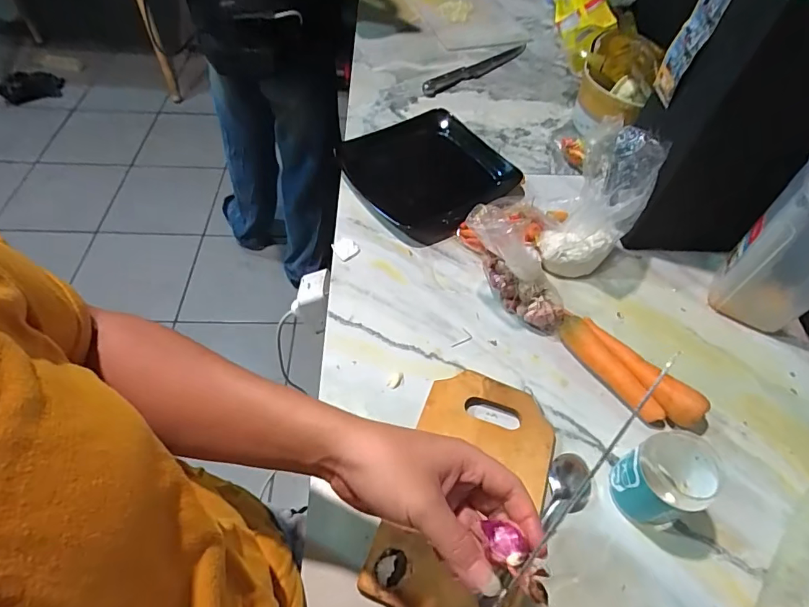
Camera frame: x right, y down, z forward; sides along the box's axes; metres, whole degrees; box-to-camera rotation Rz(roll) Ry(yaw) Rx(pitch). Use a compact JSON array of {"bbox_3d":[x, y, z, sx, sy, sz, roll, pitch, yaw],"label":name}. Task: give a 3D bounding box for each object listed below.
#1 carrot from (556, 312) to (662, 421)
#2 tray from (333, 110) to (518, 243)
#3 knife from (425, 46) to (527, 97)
[{"bbox_3d":[0.226,0.074,0.520,0.025,0.030,0.140,-27,60,-20],"label":"carrot"},{"bbox_3d":[0.040,-0.205,0.704,0.222,0.034,0.224,-33,62,-23],"label":"tray"},{"bbox_3d":[0.143,-0.460,0.904,0.283,0.014,0.037,-33,63,-23],"label":"knife"}]

